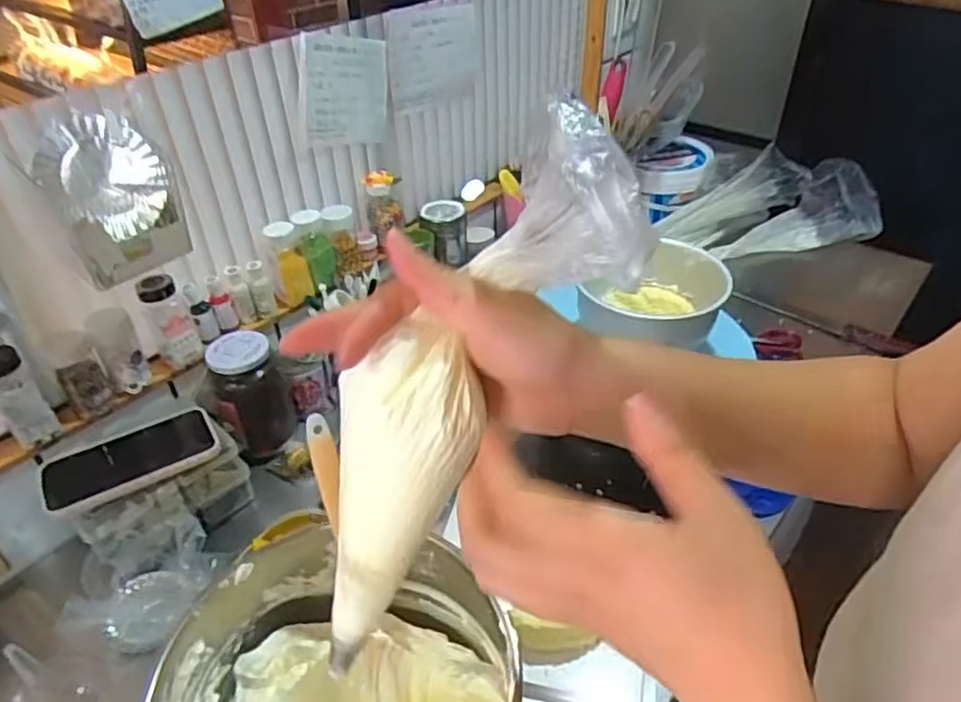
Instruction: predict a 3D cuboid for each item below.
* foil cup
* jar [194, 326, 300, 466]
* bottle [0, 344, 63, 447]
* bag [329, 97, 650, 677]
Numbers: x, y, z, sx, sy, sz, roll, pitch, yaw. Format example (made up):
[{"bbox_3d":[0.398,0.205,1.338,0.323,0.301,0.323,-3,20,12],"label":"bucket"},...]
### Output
[{"bbox_3d":[-0.357,-0.168,0.630,0.099,0.116,0.023,-29,21,4],"label":"foil cup"},{"bbox_3d":[-0.291,0.060,0.820,0.085,0.152,0.085,-1,39,1],"label":"jar"},{"bbox_3d":[-0.463,0.043,0.661,0.033,0.104,0.040,30,48,34],"label":"bottle"},{"bbox_3d":[-0.026,0.038,0.318,0.061,0.313,0.075,15,28,-34],"label":"bag"}]

